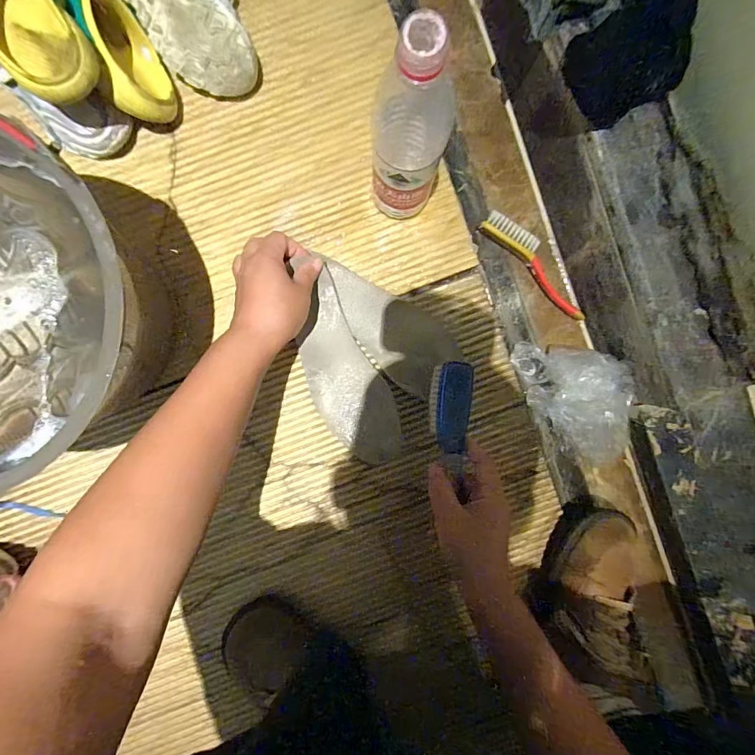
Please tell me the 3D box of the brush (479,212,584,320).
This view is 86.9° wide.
[{"bbox_3d":[0.188,-0.129,0.464,0.162,0.019,0.030,43,91,-4],"label":"brush"}]

